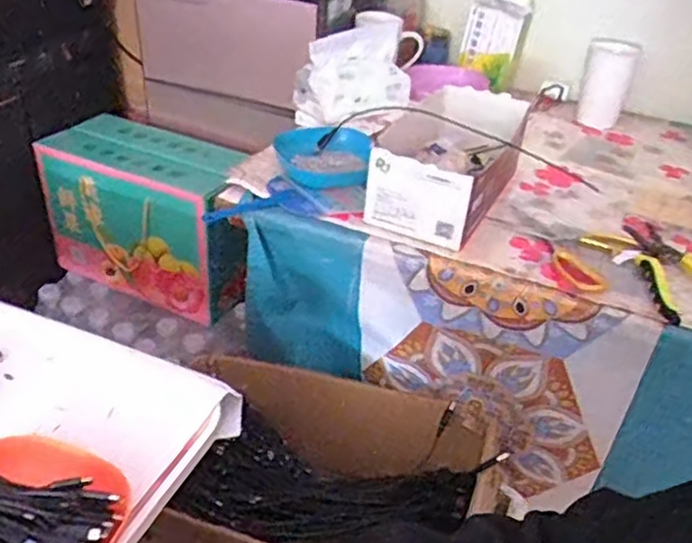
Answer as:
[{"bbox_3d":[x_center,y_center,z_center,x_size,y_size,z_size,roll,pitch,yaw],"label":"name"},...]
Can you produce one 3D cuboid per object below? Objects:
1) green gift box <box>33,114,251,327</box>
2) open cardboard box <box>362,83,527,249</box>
[{"bbox_3d":[-0.304,-0.088,1.100,0.352,0.244,0.161,20,38,20],"label":"green gift box"},{"bbox_3d":[0.125,-0.145,0.846,0.148,0.097,0.257,17,37,16],"label":"open cardboard box"}]

